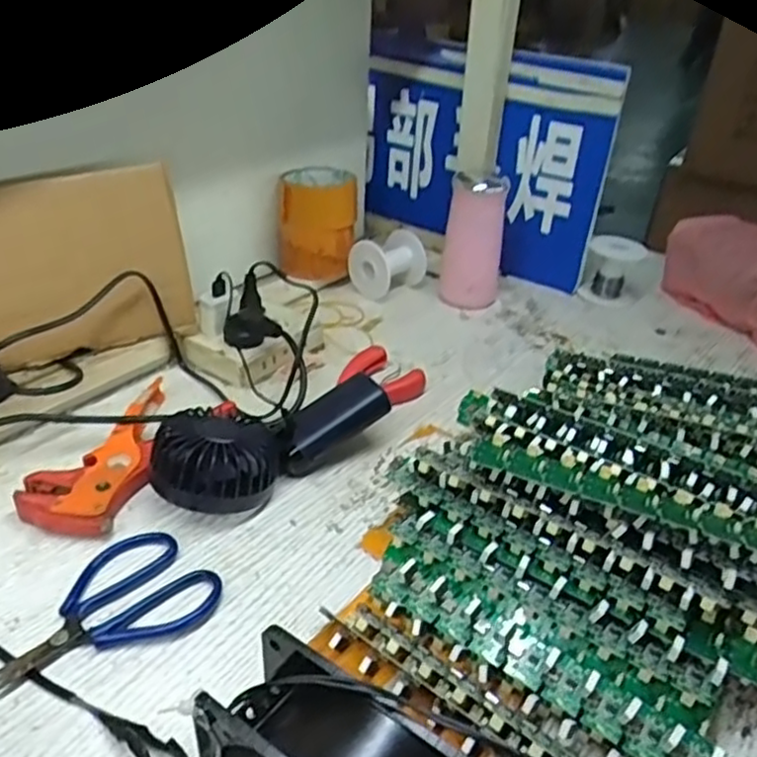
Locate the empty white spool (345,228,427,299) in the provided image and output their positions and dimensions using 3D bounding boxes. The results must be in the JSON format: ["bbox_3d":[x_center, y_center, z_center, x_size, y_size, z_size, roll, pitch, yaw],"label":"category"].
[{"bbox_3d":[0.012,-0.130,0.811,0.068,0.064,0.066,-26,43,-38],"label":"empty white spool"}]

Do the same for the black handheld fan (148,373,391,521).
[{"bbox_3d":[-0.081,0.045,0.529,0.177,0.051,0.081,-23,41,-35],"label":"black handheld fan"}]

